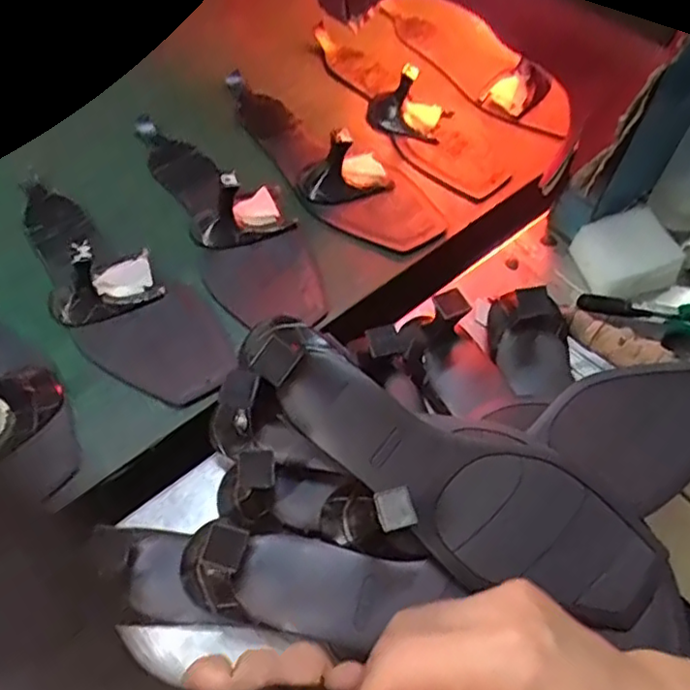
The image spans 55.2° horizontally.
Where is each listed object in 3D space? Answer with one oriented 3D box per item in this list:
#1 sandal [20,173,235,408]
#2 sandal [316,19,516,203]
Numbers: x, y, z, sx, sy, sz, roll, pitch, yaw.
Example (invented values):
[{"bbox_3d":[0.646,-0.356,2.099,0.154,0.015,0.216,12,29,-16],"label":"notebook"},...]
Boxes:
[{"bbox_3d":[-0.181,-0.053,0.479,0.237,0.046,0.083,36,62,18],"label":"sandal"},{"bbox_3d":[0.066,-0.242,0.619,0.095,0.045,0.258,-27,60,-19],"label":"sandal"}]

